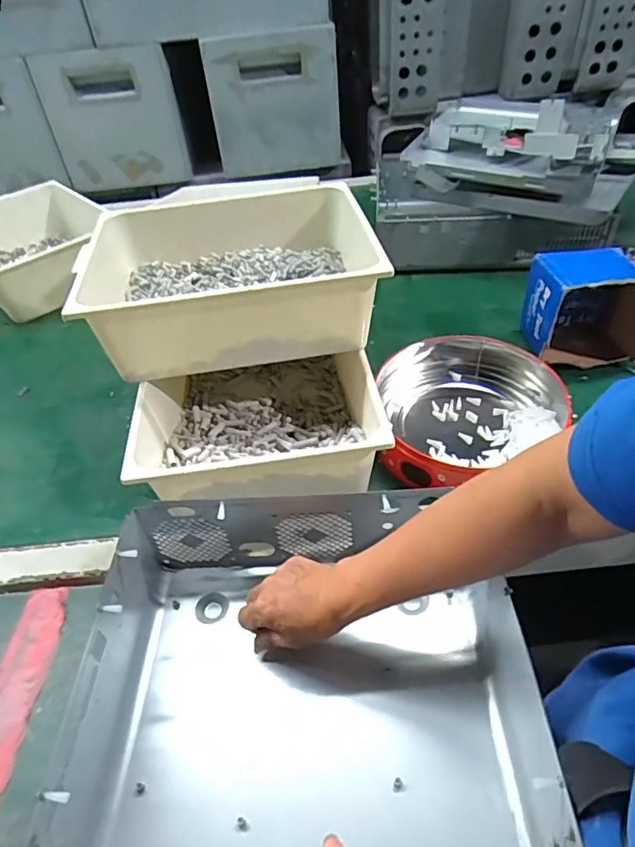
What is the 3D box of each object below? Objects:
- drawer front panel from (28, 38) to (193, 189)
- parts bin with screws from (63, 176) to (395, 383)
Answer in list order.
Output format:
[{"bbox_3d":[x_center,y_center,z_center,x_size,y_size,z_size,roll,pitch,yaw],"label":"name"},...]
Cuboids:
[{"bbox_3d":[-0.449,-0.668,1.180,0.276,0.275,0.028,-5,43,1],"label":"drawer front panel"},{"bbox_3d":[-0.109,-0.182,0.683,0.361,0.122,0.259,-7,43,-1],"label":"parts bin with screws"}]

